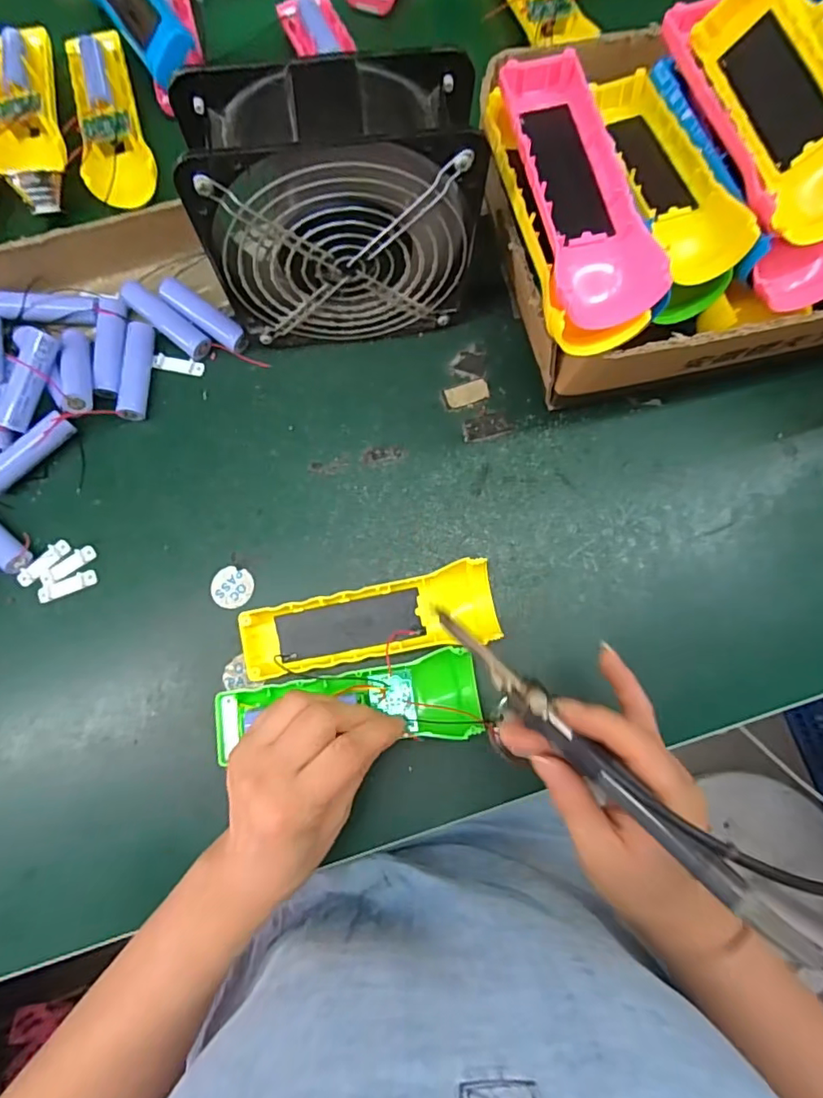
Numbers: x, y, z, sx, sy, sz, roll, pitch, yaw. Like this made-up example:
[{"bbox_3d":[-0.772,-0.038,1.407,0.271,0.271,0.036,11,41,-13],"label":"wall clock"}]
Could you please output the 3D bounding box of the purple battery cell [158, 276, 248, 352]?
[{"bbox_3d":[-0.144,-0.162,0.380,0.069,0.016,0.018,36,81,5],"label":"purple battery cell"}]

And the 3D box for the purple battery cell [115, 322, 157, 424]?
[{"bbox_3d":[-0.188,-0.121,0.373,0.016,0.015,0.068,3,80,-1],"label":"purple battery cell"}]

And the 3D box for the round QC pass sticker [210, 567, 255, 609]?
[{"bbox_3d":[-0.117,0.025,0.356,0.026,0.004,0.026,1,80,-7],"label":"round QC pass sticker"}]

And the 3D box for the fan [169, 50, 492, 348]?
[{"bbox_3d":[-0.040,-0.187,0.318,0.143,0.150,0.061,-8,80,-3],"label":"fan"}]

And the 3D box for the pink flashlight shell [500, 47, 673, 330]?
[{"bbox_3d":[0.082,-0.186,0.279,0.049,0.030,0.156,-11,79,-2],"label":"pink flashlight shell"}]

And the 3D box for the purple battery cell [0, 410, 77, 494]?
[{"bbox_3d":[-0.252,-0.062,0.360,0.018,0.021,0.066,42,82,6],"label":"purple battery cell"}]

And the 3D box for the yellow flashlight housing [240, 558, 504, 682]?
[{"bbox_3d":[-0.025,0.047,0.339,0.154,0.026,0.046,-12,80,-3],"label":"yellow flashlight housing"}]

